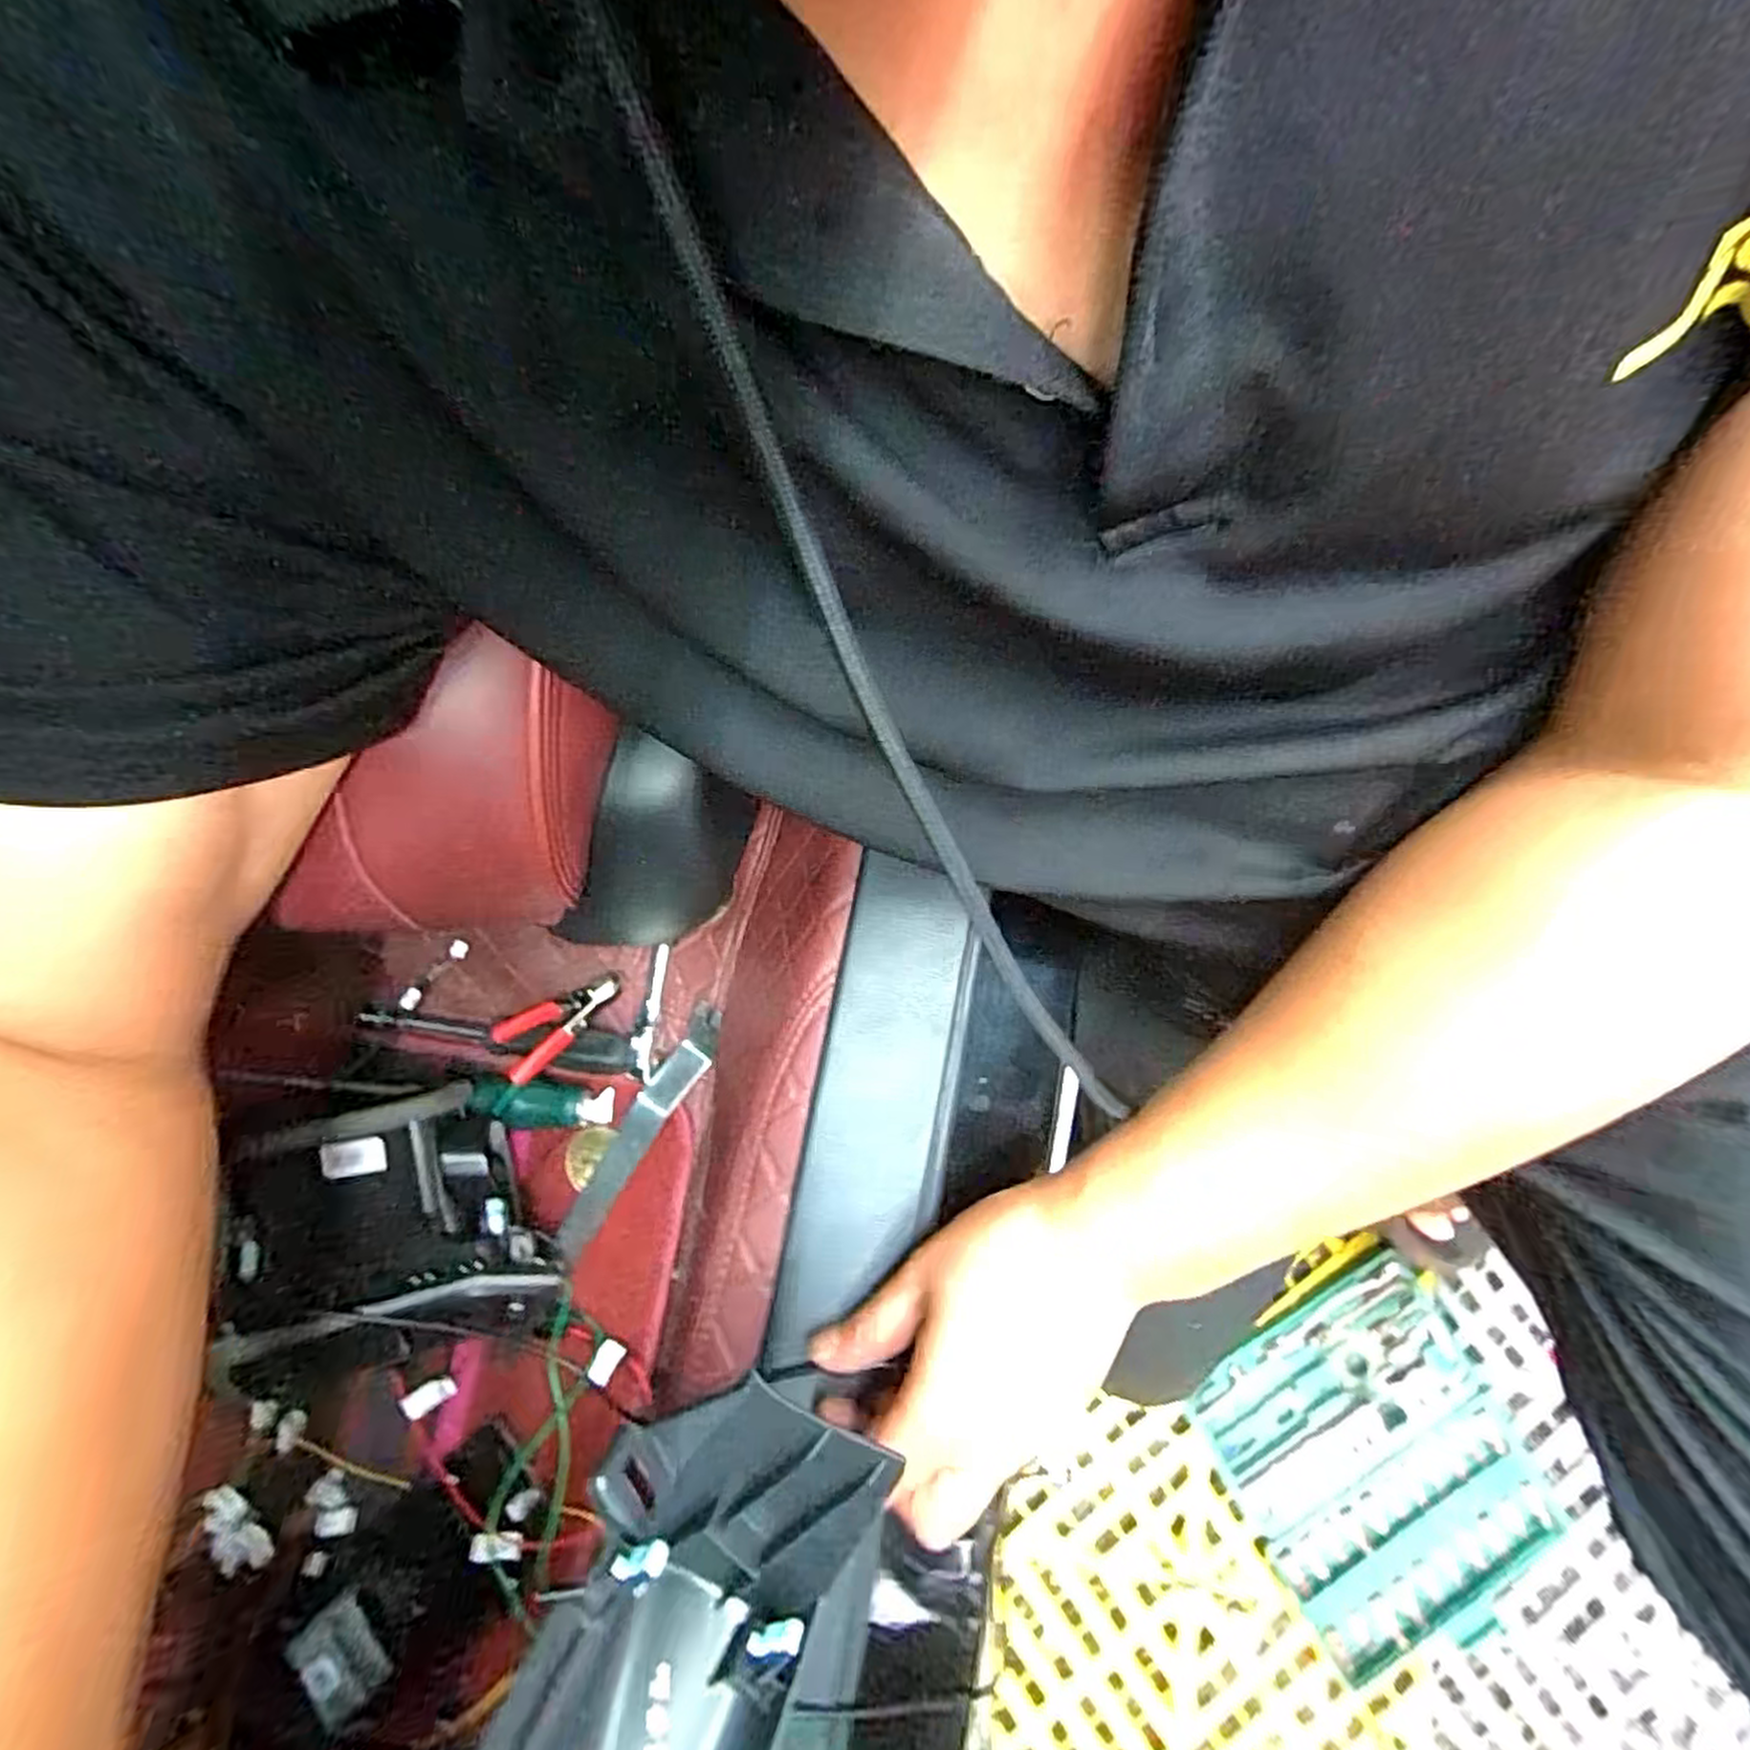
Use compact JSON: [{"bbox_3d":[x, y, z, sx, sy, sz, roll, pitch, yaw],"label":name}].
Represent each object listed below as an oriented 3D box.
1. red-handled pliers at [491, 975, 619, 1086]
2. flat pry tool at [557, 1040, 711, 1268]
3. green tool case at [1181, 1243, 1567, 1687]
[{"bbox_3d":[-0.183,0.087,0.443,0.074,0.012,0.038,-30,60,-17],"label":"red-handled pliers"},{"bbox_3d":[-0.144,0.160,0.441,0.022,0.011,0.135,33,80,5],"label":"flat pry tool"},{"bbox_3d":[0.429,0.506,0.644,0.239,0.035,0.285,-31,81,-7],"label":"green tool case"}]

